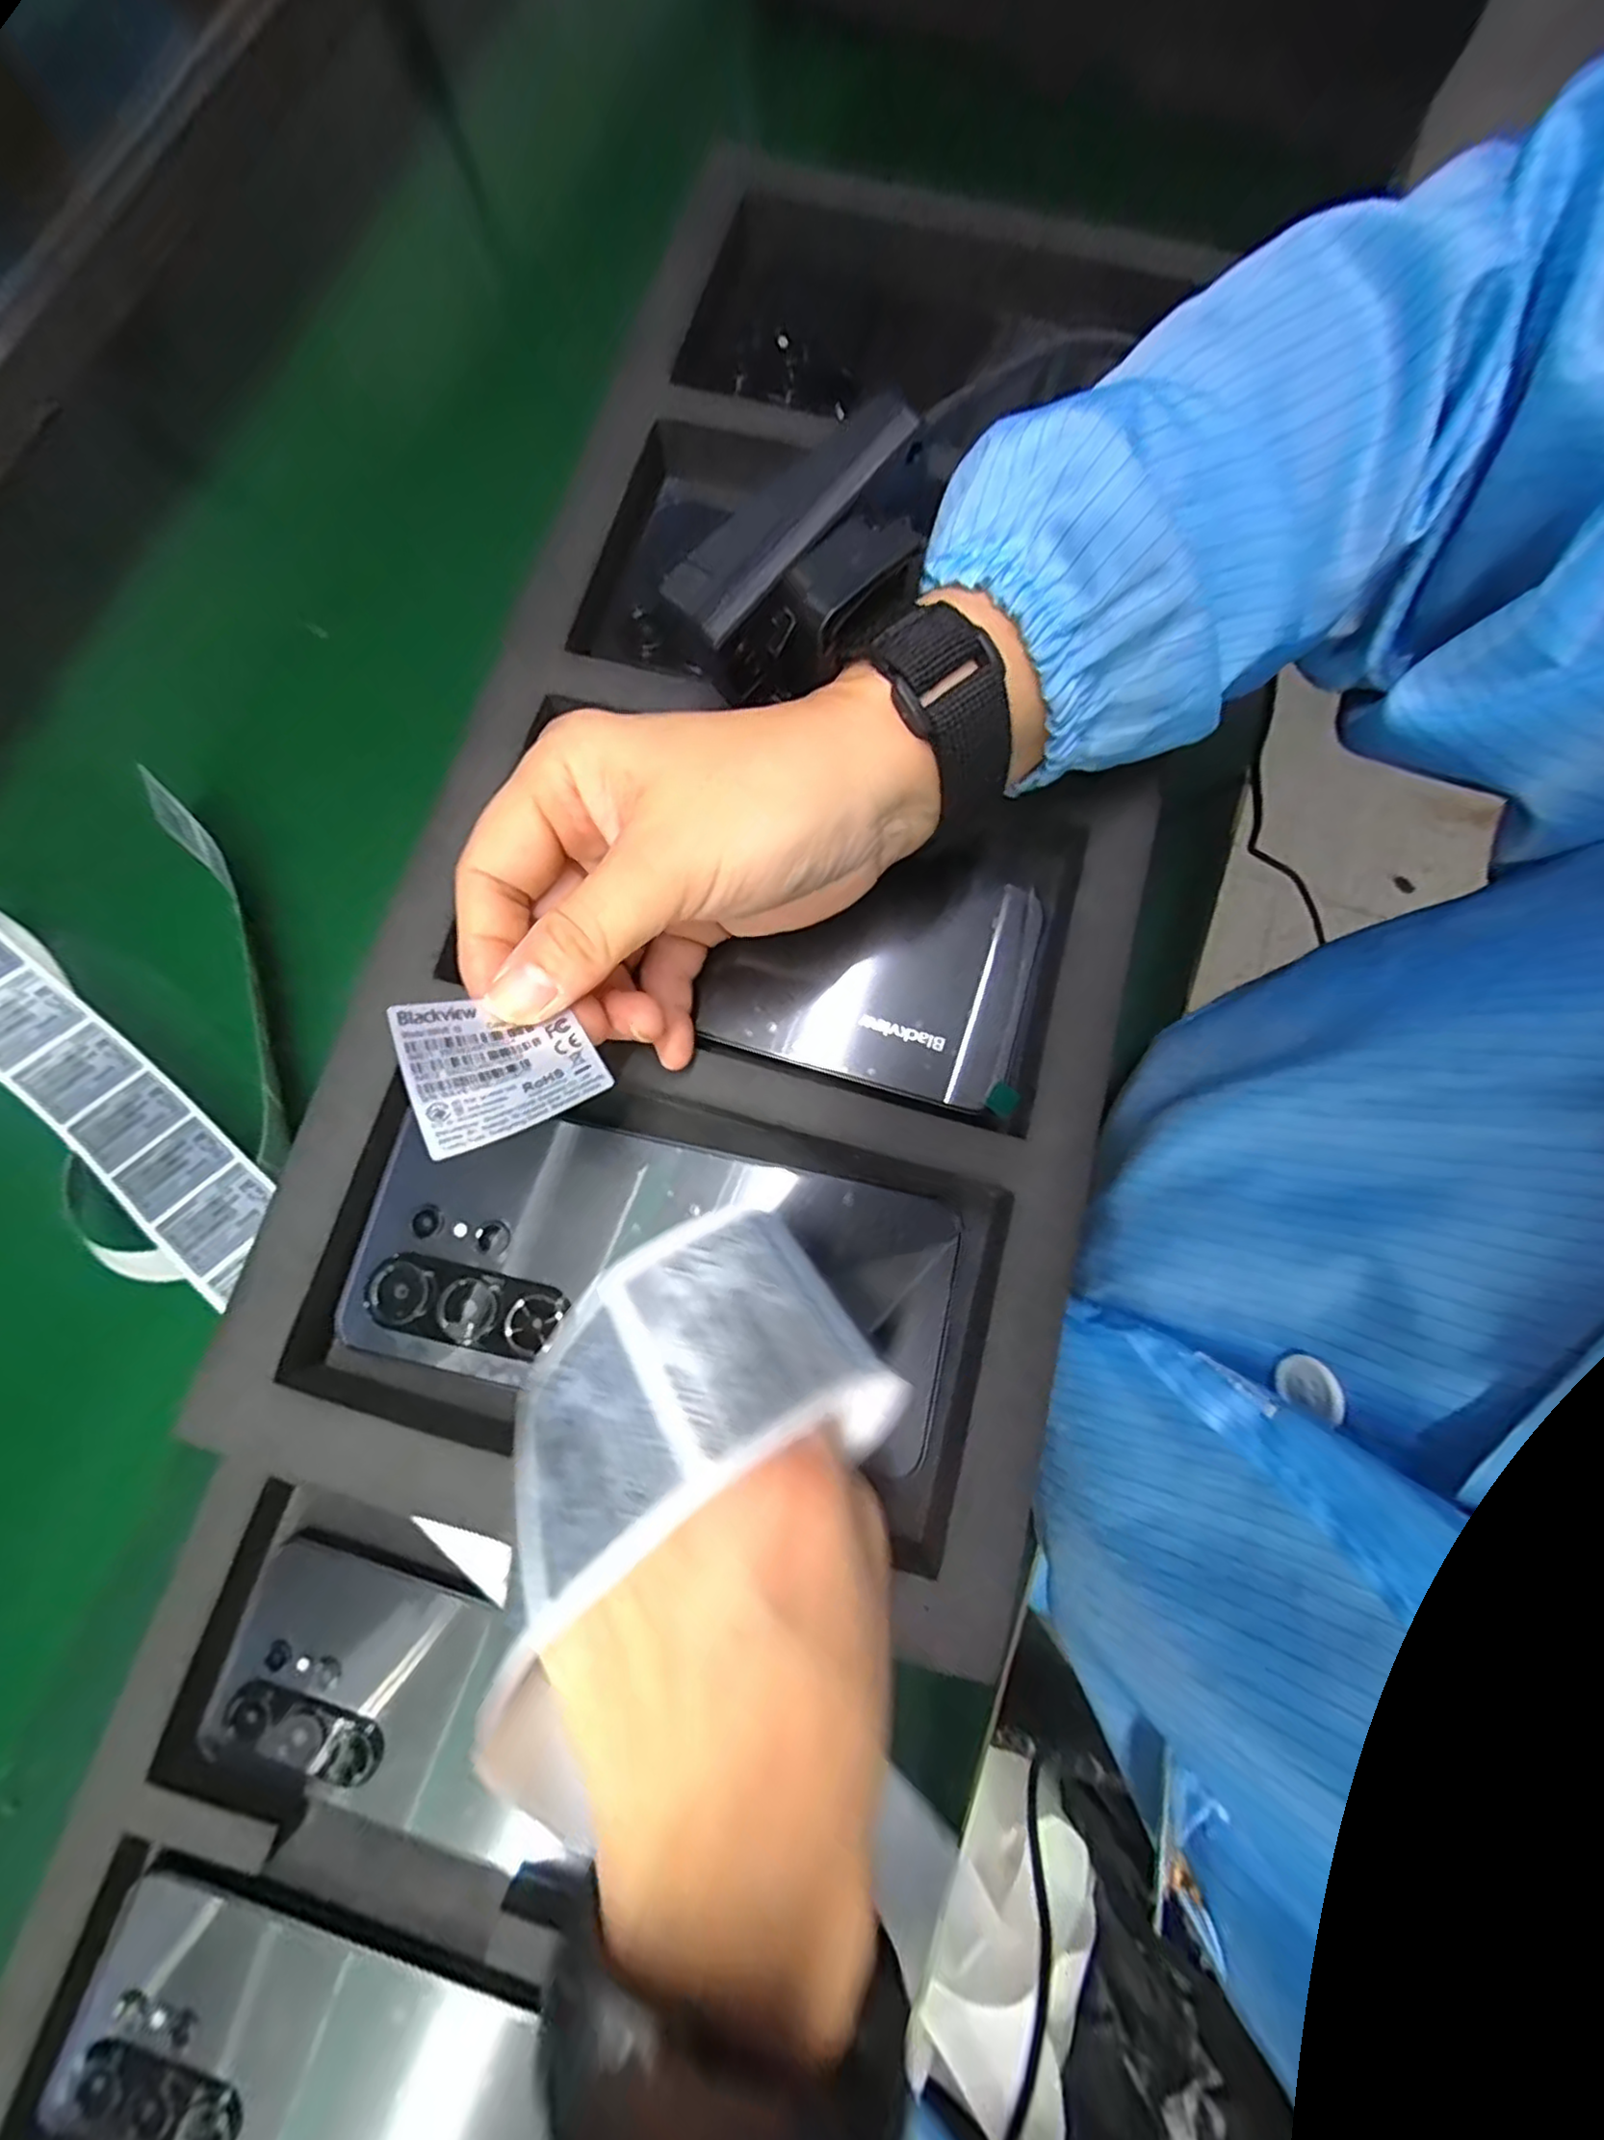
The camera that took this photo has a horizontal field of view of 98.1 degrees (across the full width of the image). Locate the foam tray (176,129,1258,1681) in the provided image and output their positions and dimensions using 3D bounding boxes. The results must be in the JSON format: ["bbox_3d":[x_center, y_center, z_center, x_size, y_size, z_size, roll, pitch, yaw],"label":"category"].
[{"bbox_3d":[0.014,-0.094,0.239,0.222,0.046,0.465,16,79,4],"label":"foam tray"}]

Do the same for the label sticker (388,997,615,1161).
[{"bbox_3d":[-0.068,-0.002,0.157,0.039,0.008,0.034,-23,72,-30],"label":"label sticker"}]

